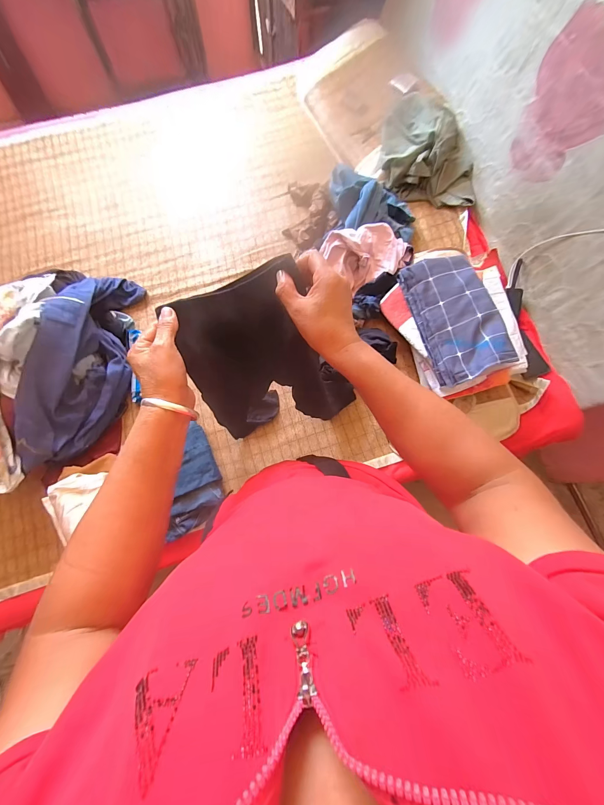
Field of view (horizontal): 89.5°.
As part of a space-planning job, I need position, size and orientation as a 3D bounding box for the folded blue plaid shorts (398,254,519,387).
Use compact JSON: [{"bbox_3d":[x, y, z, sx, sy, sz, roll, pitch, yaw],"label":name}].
[{"bbox_3d":[0.434,-0.242,0.840,0.220,0.069,0.348,-16,76,-5],"label":"folded blue plaid shorts"}]

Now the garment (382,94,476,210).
[{"bbox_3d":[0.439,-0.847,1.036,0.335,0.151,0.261,14,75,3],"label":"garment"}]

